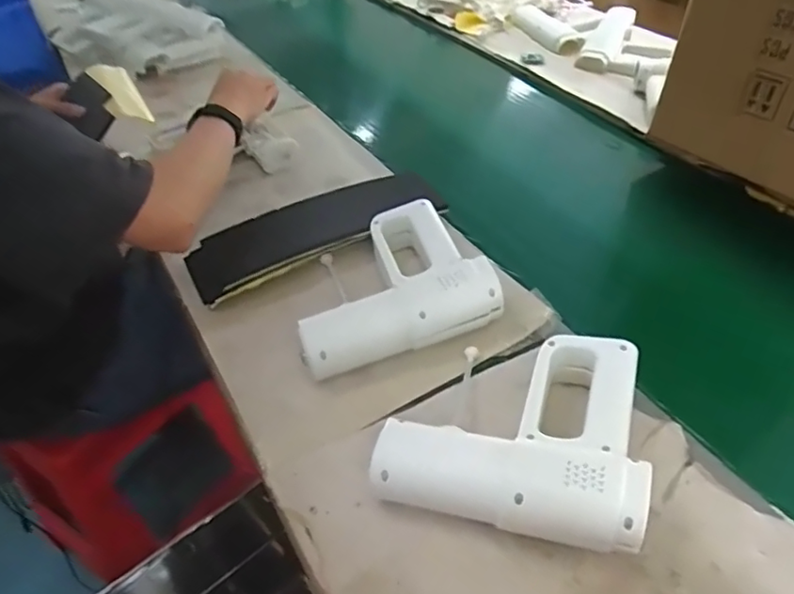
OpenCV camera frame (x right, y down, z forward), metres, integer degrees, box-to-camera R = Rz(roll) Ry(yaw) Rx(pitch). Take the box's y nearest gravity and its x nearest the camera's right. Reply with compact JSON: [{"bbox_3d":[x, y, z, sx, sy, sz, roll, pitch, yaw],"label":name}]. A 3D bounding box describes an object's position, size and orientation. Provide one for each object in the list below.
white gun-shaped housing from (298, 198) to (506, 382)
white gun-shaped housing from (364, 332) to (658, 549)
[{"bbox_3d":[-0.018,-0.013,0.642,0.210,0.063,0.183,-17,45,-14],"label":"white gun-shaped housing"},{"bbox_3d":[0.102,0.110,0.503,0.204,0.064,0.184,10,45,14],"label":"white gun-shaped housing"}]

